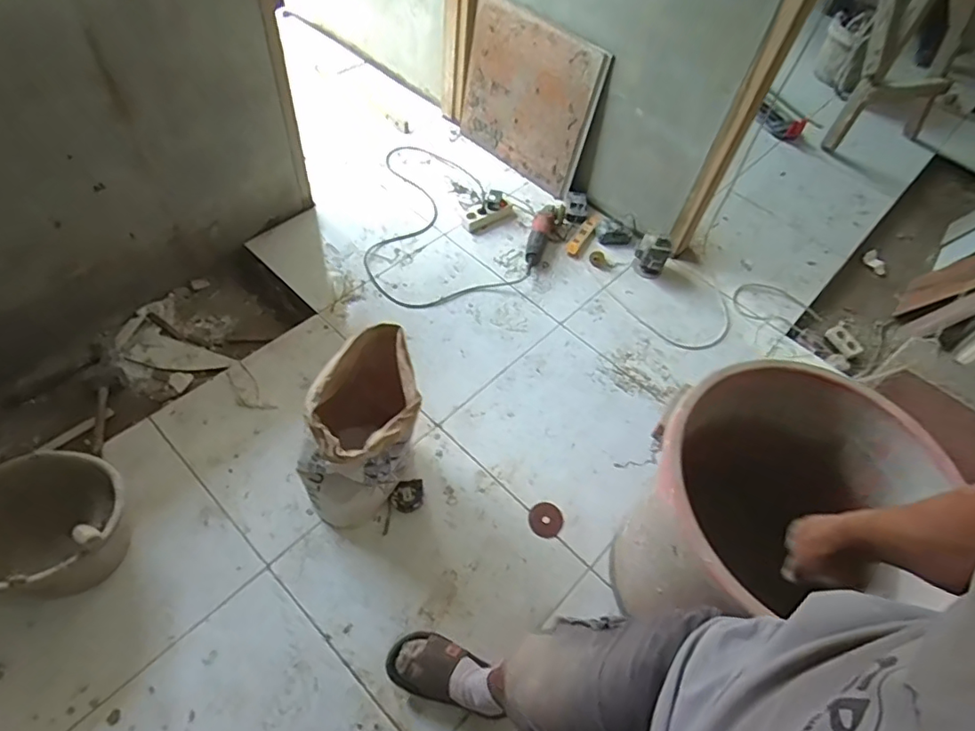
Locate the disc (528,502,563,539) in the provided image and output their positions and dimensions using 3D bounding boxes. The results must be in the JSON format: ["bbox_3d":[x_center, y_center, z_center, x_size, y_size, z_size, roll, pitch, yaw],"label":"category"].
[{"bbox_3d":[0.137,0.361,1.311,0.079,0.012,0.079,2,55,-3],"label":"disc"}]

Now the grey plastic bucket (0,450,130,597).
[{"bbox_3d":[-0.835,0.335,1.091,0.303,0.242,0.239,-19,59,-17],"label":"grey plastic bucket"}]

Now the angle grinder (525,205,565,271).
[{"bbox_3d":[0.179,-0.423,1.814,0.094,0.080,0.286,16,55,6],"label":"angle grinder"}]

